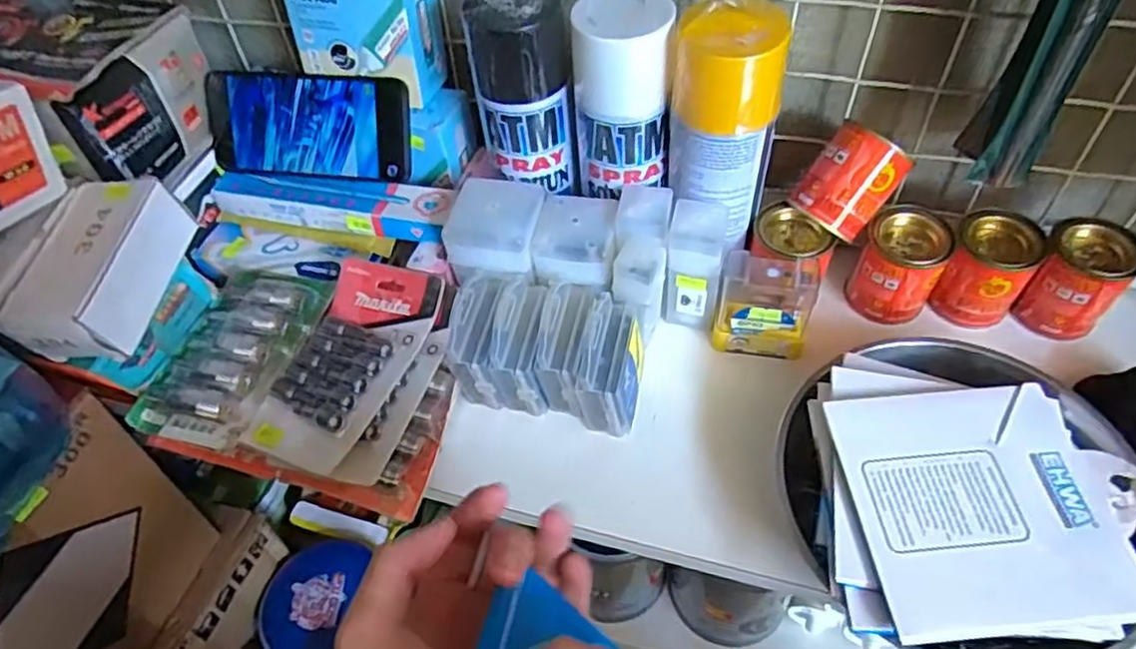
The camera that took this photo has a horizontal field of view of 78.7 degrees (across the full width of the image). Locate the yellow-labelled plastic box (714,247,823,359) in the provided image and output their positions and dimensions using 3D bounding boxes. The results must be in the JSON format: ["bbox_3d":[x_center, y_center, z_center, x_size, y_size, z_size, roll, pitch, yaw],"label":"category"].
[{"bbox_3d":[0.134,-0.012,0.473,0.062,0.071,0.031,6,49,10],"label":"yellow-labelled plastic box"}]

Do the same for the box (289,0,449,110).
[{"bbox_3d":[-0.144,-0.225,0.497,0.095,0.104,0.062,9,50,12],"label":"box"}]

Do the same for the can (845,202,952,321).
[{"bbox_3d":[0.234,-0.040,0.491,0.052,0.070,0.050,-2,49,2],"label":"can"}]

